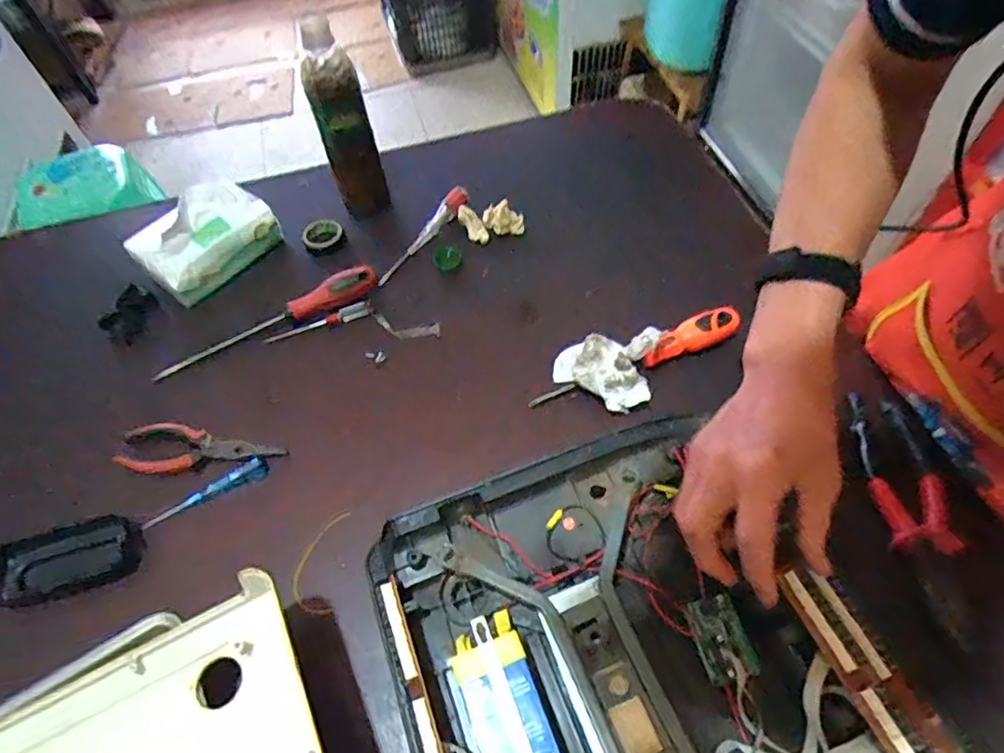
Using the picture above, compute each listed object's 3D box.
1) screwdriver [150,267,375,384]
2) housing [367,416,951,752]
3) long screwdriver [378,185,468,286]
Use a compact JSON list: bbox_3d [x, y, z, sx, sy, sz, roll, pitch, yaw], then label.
[{"bbox_3d":[-0.250,-0.057,0.611,0.247,0.030,0.025,-26,59,-14],"label":"screwdriver"},{"bbox_3d":[0.091,0.202,0.387,0.305,0.053,0.325,-21,57,-10],"label":"housing"},{"bbox_3d":[-0.091,-0.170,0.692,0.022,0.020,0.173,23,61,18],"label":"long screwdriver"}]

